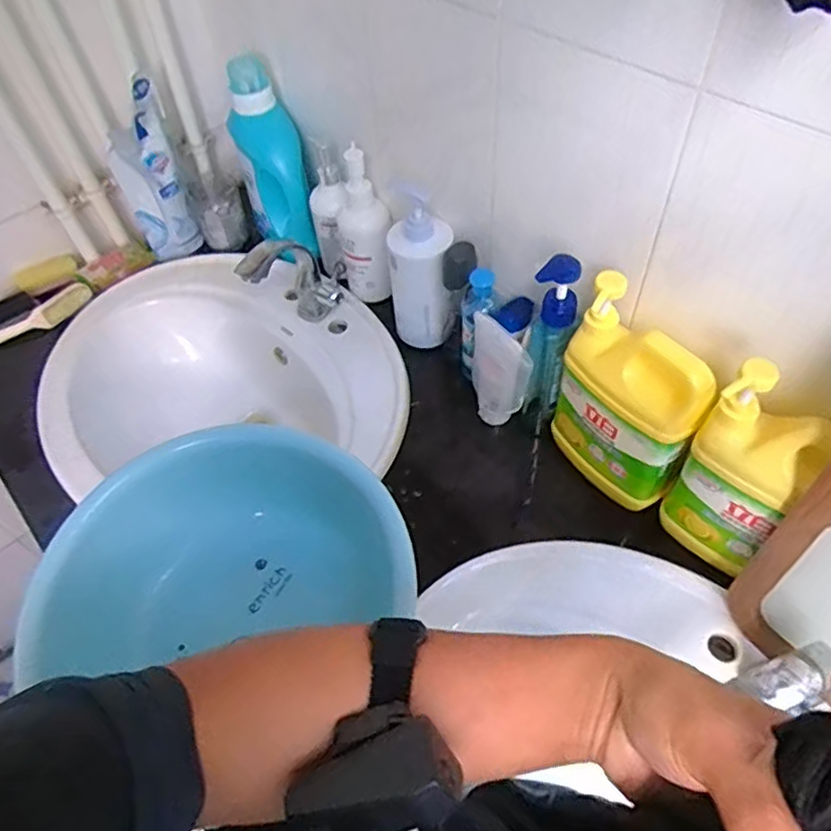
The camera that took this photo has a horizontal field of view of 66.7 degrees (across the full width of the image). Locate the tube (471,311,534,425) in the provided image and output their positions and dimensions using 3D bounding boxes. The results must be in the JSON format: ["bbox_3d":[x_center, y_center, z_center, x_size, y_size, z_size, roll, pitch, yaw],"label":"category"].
[{"bbox_3d":[0.096,-0.039,0.746,0.074,0.163,0.030,36,63,27],"label":"tube"}]

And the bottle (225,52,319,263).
[{"bbox_3d":[-0.211,-0.362,0.921,0.098,0.254,0.079,-10,53,-3],"label":"bottle"}]

